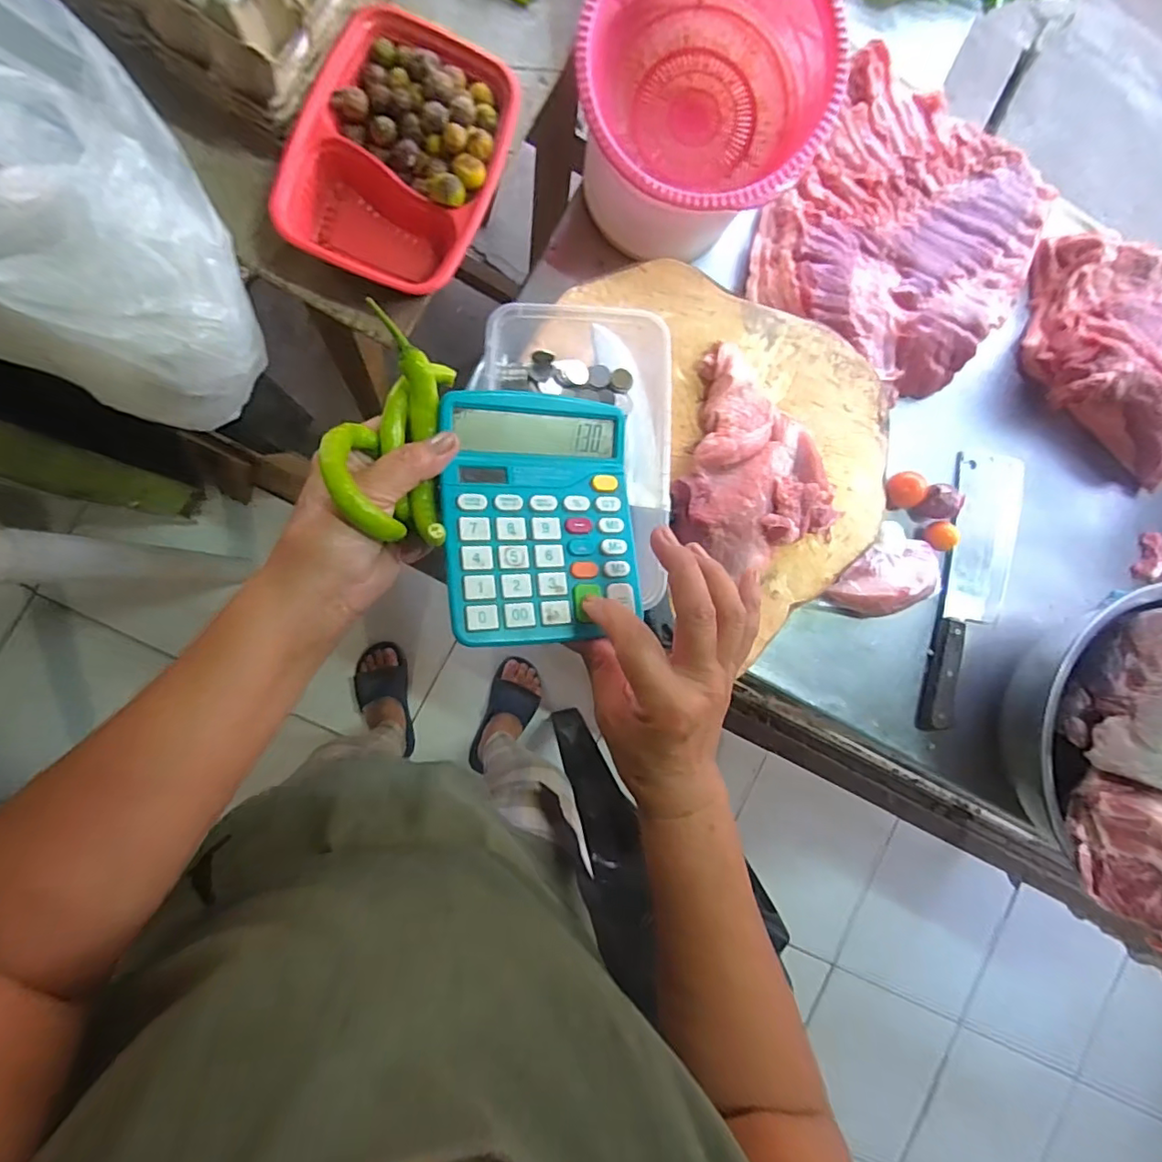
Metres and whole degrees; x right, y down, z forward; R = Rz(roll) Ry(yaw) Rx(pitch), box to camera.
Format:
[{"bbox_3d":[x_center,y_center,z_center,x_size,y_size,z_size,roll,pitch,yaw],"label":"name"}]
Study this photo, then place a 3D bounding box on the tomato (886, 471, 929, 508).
[{"bbox_3d":[0.408,-0.116,0.705,0.040,0.037,0.041,0,90,-9],"label":"tomato"}]

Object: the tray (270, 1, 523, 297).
[{"bbox_3d":[-0.143,-0.343,0.466,0.149,0.052,0.212,18,87,-8],"label":"tray"}]

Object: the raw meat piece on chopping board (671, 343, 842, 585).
[{"bbox_3d":[0.156,-0.116,0.555,0.161,0.056,0.217,-28,94,-8],"label":"raw meat piece on chopping board"}]

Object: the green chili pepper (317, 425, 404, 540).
[{"bbox_3d":[-0.116,-0.053,0.298,0.025,0.040,0.063,-16,92,-9],"label":"green chili pepper"}]

